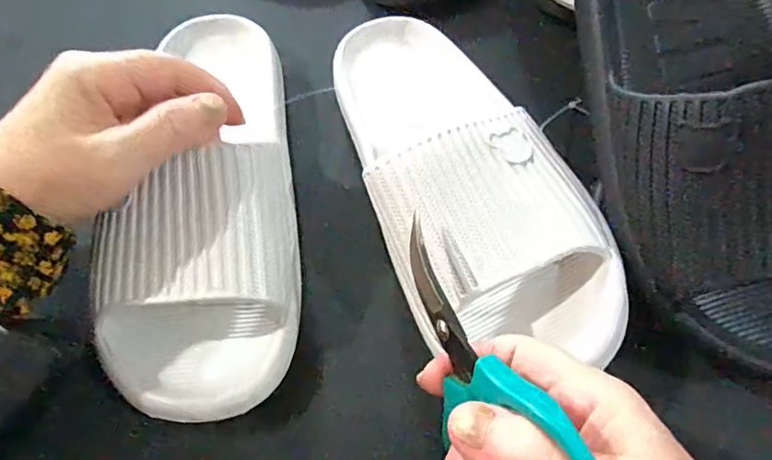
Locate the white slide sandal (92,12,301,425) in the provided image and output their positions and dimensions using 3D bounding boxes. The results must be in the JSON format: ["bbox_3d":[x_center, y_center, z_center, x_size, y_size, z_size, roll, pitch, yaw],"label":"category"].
[{"bbox_3d":[-0.092,-0.036,0.281,0.092,0.067,0.248,-2,60,-1],"label":"white slide sandal"}]

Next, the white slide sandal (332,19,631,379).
[{"bbox_3d":[0.035,-0.048,0.282,0.101,0.063,0.246,-16,61,-9],"label":"white slide sandal"}]

